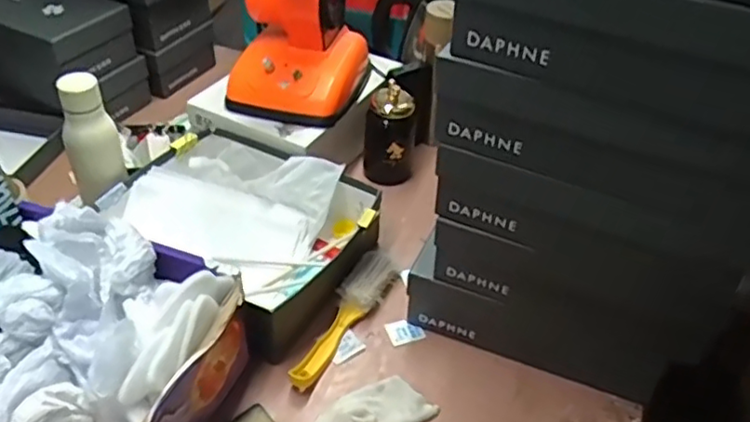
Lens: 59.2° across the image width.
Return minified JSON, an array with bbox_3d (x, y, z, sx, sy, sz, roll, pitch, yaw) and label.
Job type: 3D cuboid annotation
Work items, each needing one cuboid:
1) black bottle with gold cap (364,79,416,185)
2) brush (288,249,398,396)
[{"bbox_3d":[0.023,-0.114,1.019,0.077,0.158,0.072,6,41,3],"label":"black bottle with gold cap"},{"bbox_3d":[-0.041,0.134,0.824,0.052,0.032,0.214,22,45,20],"label":"brush"}]

